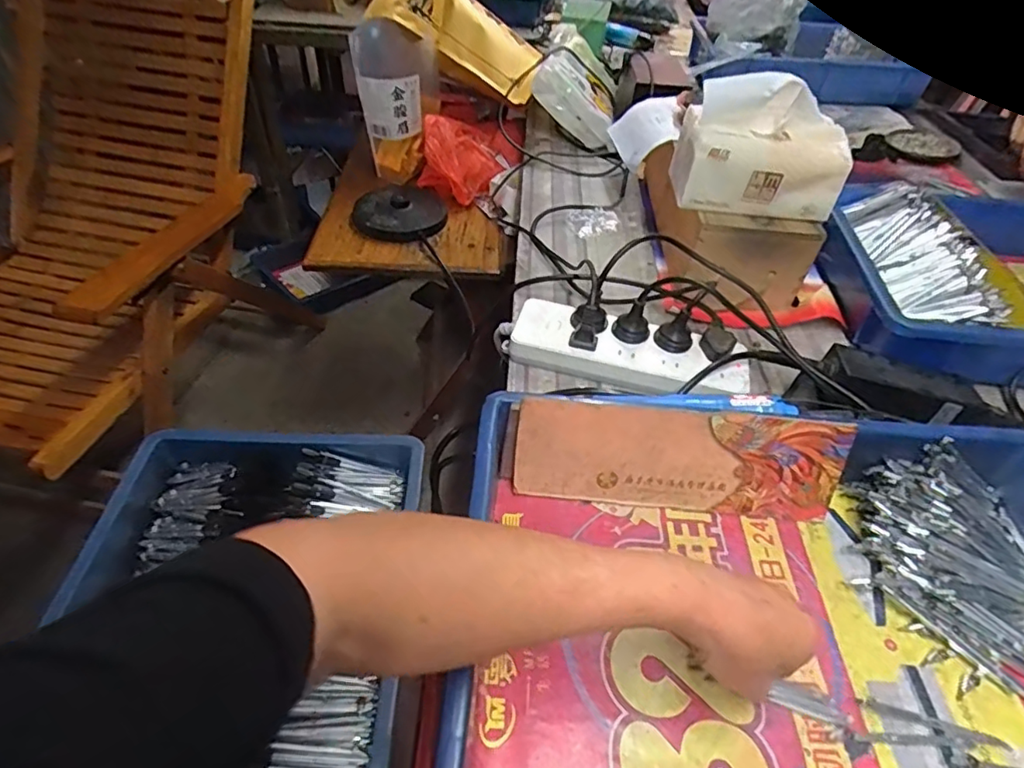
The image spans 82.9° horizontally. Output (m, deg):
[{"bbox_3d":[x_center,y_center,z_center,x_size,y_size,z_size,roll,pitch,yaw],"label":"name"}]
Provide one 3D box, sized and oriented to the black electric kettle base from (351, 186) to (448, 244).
[{"bbox_3d":[-0.181,-0.278,0.935,0.145,0.038,0.120,-1,46,-5],"label":"black electric kettle base"}]

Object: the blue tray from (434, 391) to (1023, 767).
[{"bbox_3d":[0.186,0.149,0.370,0.420,0.076,0.281,4,45,0],"label":"blue tray"}]

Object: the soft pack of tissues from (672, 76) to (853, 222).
[{"bbox_3d":[0.255,-0.240,0.584,0.157,0.118,0.070,4,45,0],"label":"soft pack of tissues"}]

